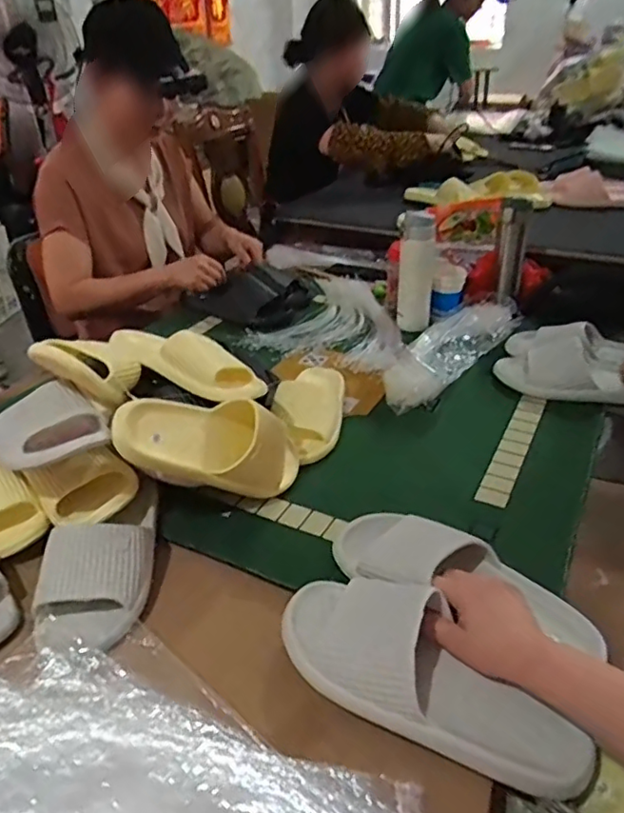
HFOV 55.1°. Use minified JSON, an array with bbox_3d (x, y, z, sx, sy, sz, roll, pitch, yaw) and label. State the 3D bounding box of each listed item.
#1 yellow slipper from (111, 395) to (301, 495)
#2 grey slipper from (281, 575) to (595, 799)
[{"bbox_3d":[-0.115,0.047,0.728,0.253,0.108,0.076,13,-20,-32],"label":"yellow slipper"},{"bbox_3d":[0.100,0.231,0.526,0.277,0.072,0.108,26,40,25],"label":"grey slipper"}]

